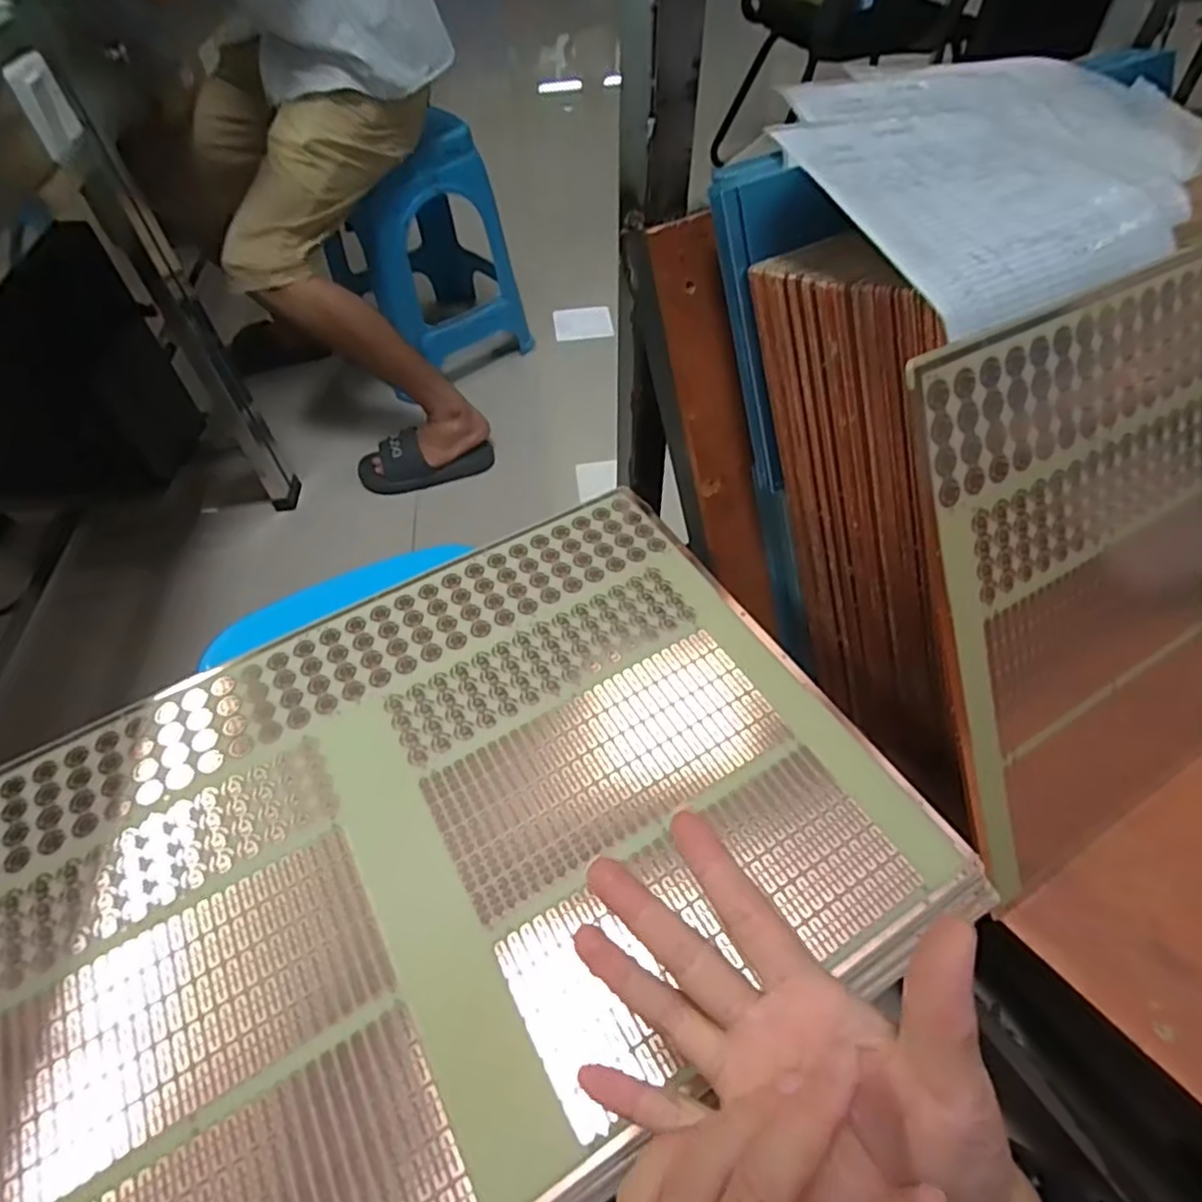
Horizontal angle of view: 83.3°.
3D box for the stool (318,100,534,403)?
[{"bbox_3d":[-0.393,-0.767,1.460,0.360,0.455,0.373,-27,56,-16],"label":"stool"}]

